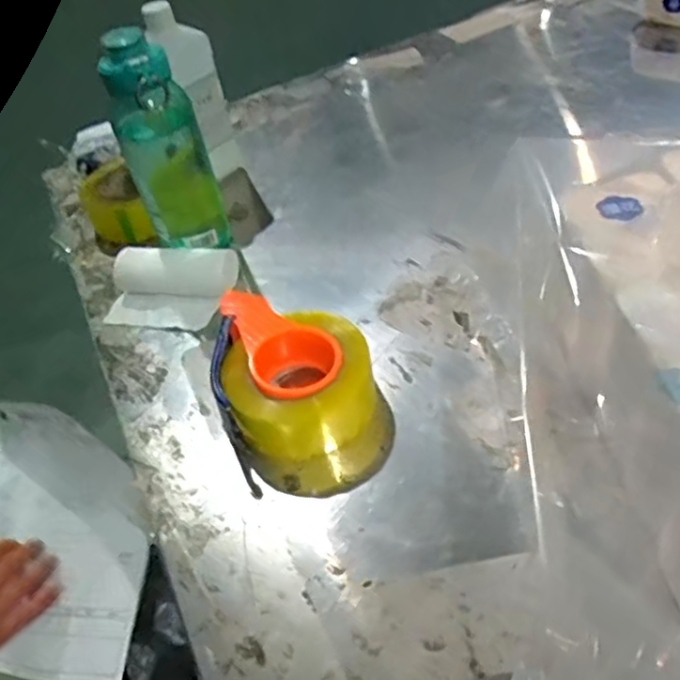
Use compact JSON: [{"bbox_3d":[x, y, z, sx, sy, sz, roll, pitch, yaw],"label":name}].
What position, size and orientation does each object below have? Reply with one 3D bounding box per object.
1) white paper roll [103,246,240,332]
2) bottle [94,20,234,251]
[{"bbox_3d":[-0.188,-0.062,0.715,0.140,0.045,0.098,5,47,16],"label":"white paper roll"},{"bbox_3d":[-0.180,-0.194,0.704,0.091,0.246,0.077,-12,44,0],"label":"bottle"}]

